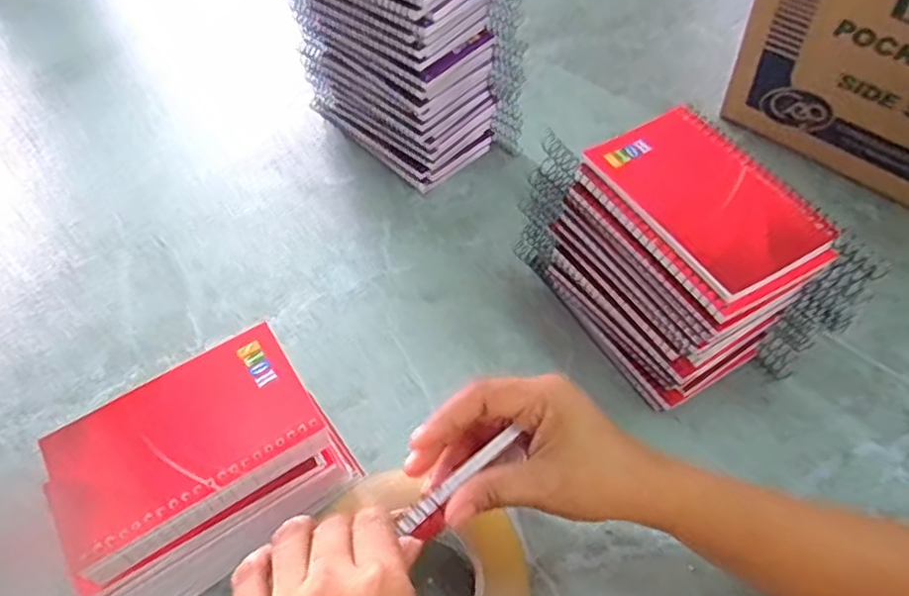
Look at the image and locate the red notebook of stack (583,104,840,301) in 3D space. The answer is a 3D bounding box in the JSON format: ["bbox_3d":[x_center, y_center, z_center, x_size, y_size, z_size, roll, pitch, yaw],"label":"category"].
[{"bbox_3d":[0.146,-0.061,0.400,0.082,0.010,0.131,-26,57,-15],"label":"red notebook of stack"}]

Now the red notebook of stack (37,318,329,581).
[{"bbox_3d":[-0.140,0.073,0.356,0.129,0.013,0.086,-32,58,-17],"label":"red notebook of stack"}]

